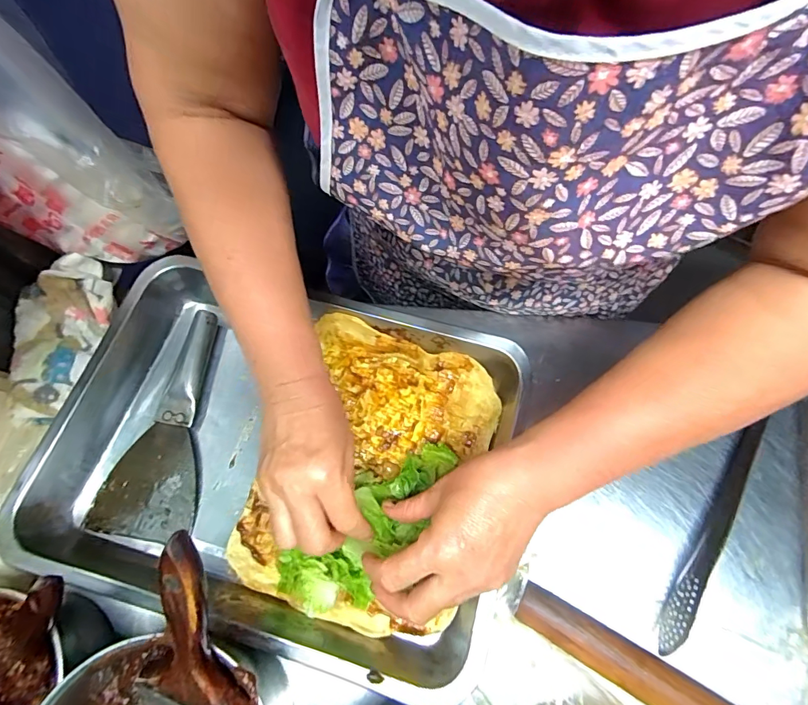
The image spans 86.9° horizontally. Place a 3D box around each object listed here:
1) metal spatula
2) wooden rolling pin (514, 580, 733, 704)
[{"bbox_3d":[-0.225,0.061,0.401,0.086,0.035,0.204,7,66,0],"label":"metal spatula"},{"bbox_3d":[0.205,0.255,0.313,0.268,0.030,0.032,29,68,9],"label":"wooden rolling pin"}]

